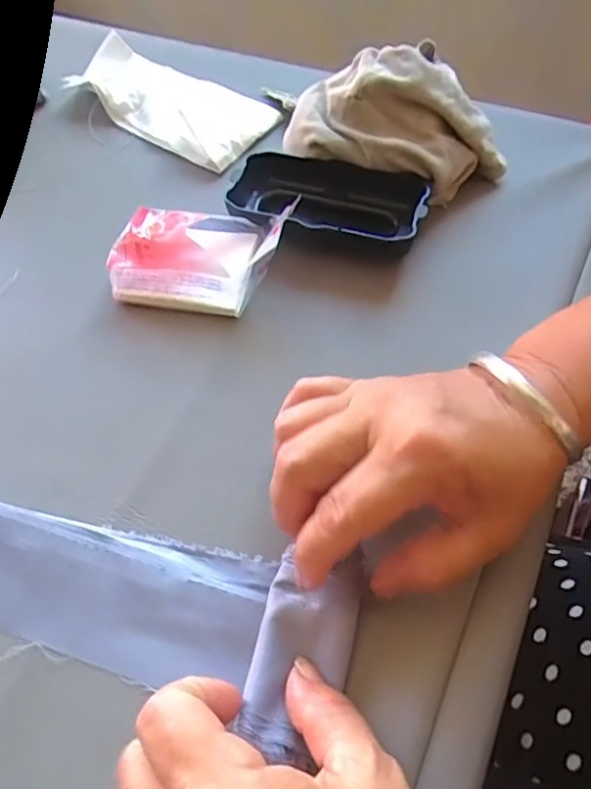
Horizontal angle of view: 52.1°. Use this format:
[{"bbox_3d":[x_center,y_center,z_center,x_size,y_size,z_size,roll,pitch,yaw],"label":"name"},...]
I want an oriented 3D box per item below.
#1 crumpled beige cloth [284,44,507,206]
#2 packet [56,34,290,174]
[{"bbox_3d":[0.058,-0.156,0.353,0.129,0.061,0.057,12,61,12],"label":"crumpled beige cloth"},{"bbox_3d":[-0.086,-0.208,0.422,0.141,0.024,0.072,30,66,20],"label":"packet"}]

